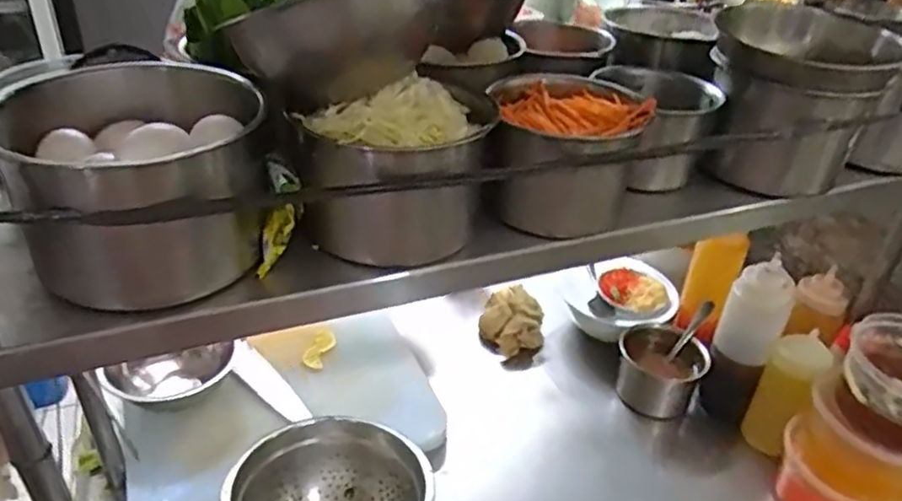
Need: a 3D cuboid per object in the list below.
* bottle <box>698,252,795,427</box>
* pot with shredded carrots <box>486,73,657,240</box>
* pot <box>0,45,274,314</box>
[{"bbox_3d":[0.400,0.132,0.899,0.076,0.230,0.068,23,37,28],"label":"bottle"},{"bbox_3d":[0.091,-0.069,0.540,0.128,0.104,0.149,0,32,-5],"label":"pot with shredded carrots"},{"bbox_3d":[-0.211,-0.049,0.453,0.153,0.113,0.173,-20,39,-32],"label":"pot"}]

